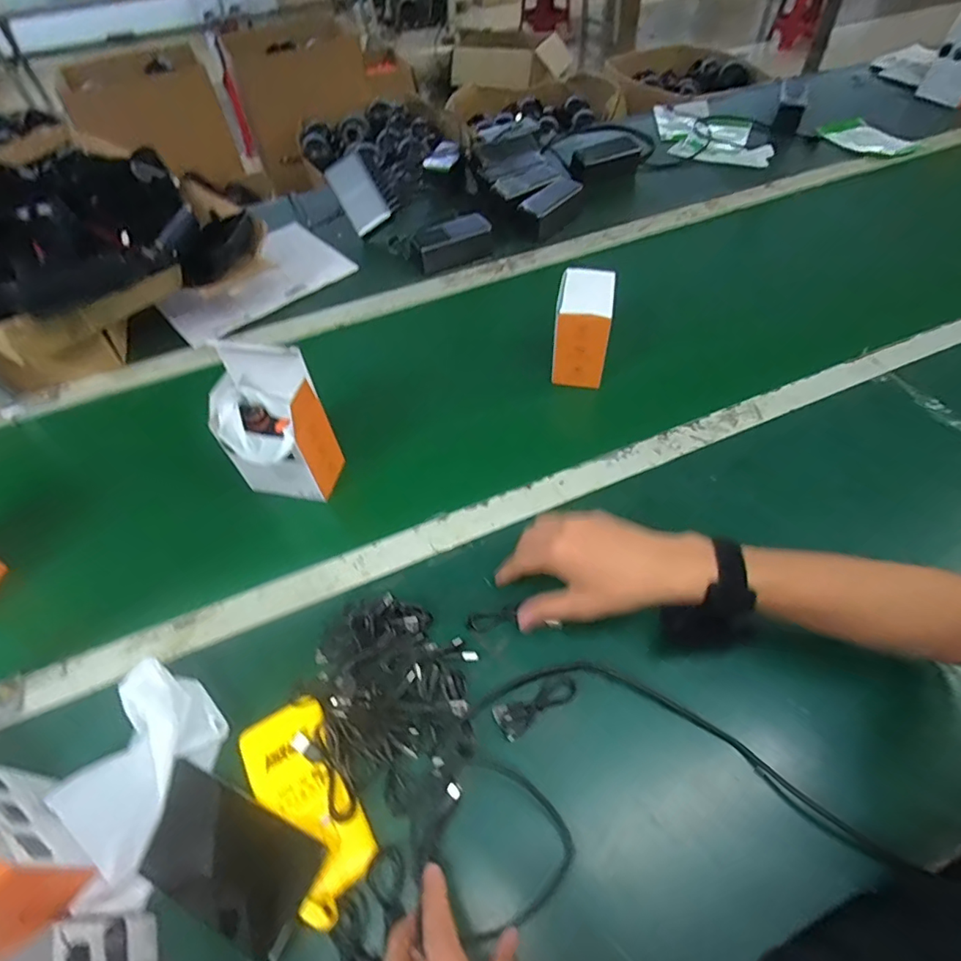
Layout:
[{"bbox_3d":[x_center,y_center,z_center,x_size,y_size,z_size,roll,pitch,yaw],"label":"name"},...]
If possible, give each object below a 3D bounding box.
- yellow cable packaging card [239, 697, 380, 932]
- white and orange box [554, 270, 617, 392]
[{"bbox_3d":[-0.135,0.251,0.413,0.064,0.021,0.154,-30,56,-16],"label":"yellow cable packaging card"},{"bbox_3d":[0.134,-0.201,0.689,0.065,0.105,0.099,7,54,11],"label":"white and orange box"}]

